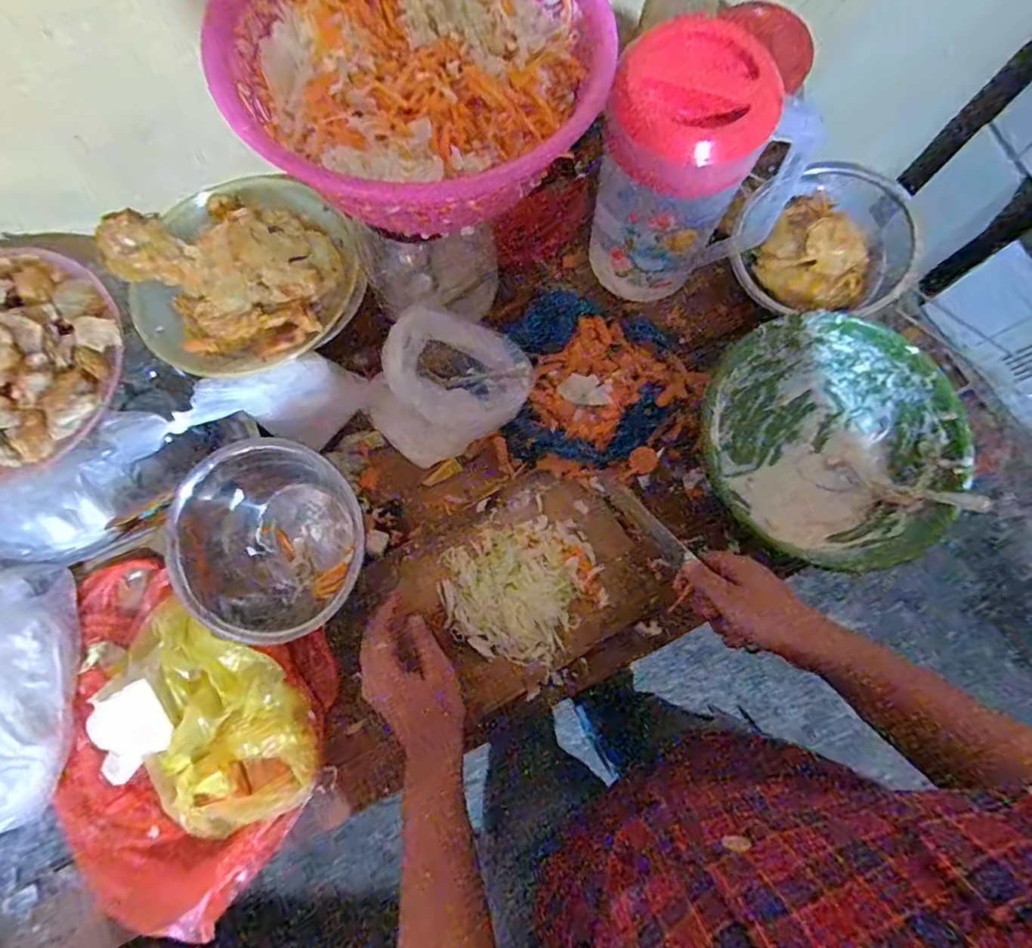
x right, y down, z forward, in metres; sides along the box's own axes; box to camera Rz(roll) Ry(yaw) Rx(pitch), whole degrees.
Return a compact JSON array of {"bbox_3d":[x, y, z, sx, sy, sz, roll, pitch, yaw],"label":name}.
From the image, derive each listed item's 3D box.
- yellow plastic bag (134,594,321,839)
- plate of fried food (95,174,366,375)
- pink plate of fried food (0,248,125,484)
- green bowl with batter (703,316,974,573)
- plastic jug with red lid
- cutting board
[{"bbox_3d":[-0.270,0.212,0.500,0.138,0.058,0.200,-24,79,-6],"label":"yellow plastic bag"},{"bbox_3d":[-0.265,-0.197,0.532,0.218,0.066,0.203,0,77,-1],"label":"plate of fried food"},{"bbox_3d":[-0.432,-0.095,0.458,0.185,0.058,0.209,22,78,4],"label":"pink plate of fried food"},{"bbox_3d":[0.309,-0.034,0.560,0.200,0.088,0.224,-32,80,-7],"label":"green bowl with batter"},{"bbox_3d":[0.161,-0.269,0.503,0.161,0.196,0.106,-17,78,-5],"label":"plastic jug with red lid"},{"bbox_3d":[0.017,0.099,0.545,0.225,0.020,0.177,-30,79,-7],"label":"cutting board"}]

